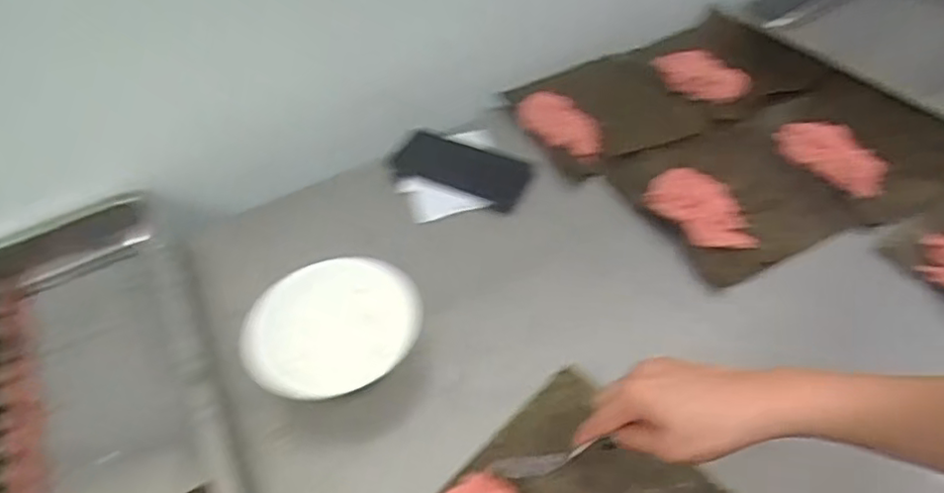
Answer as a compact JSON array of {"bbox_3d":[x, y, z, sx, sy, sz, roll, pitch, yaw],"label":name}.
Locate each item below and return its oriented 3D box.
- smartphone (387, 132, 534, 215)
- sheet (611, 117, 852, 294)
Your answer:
[{"bbox_3d":[-0.012,-0.097,0.761,0.162,0.016,0.079,20,62,15],"label":"smartphone"},{"bbox_3d":[0.281,-0.065,0.697,0.189,0.020,0.197,-19,51,-13],"label":"sheet"}]

